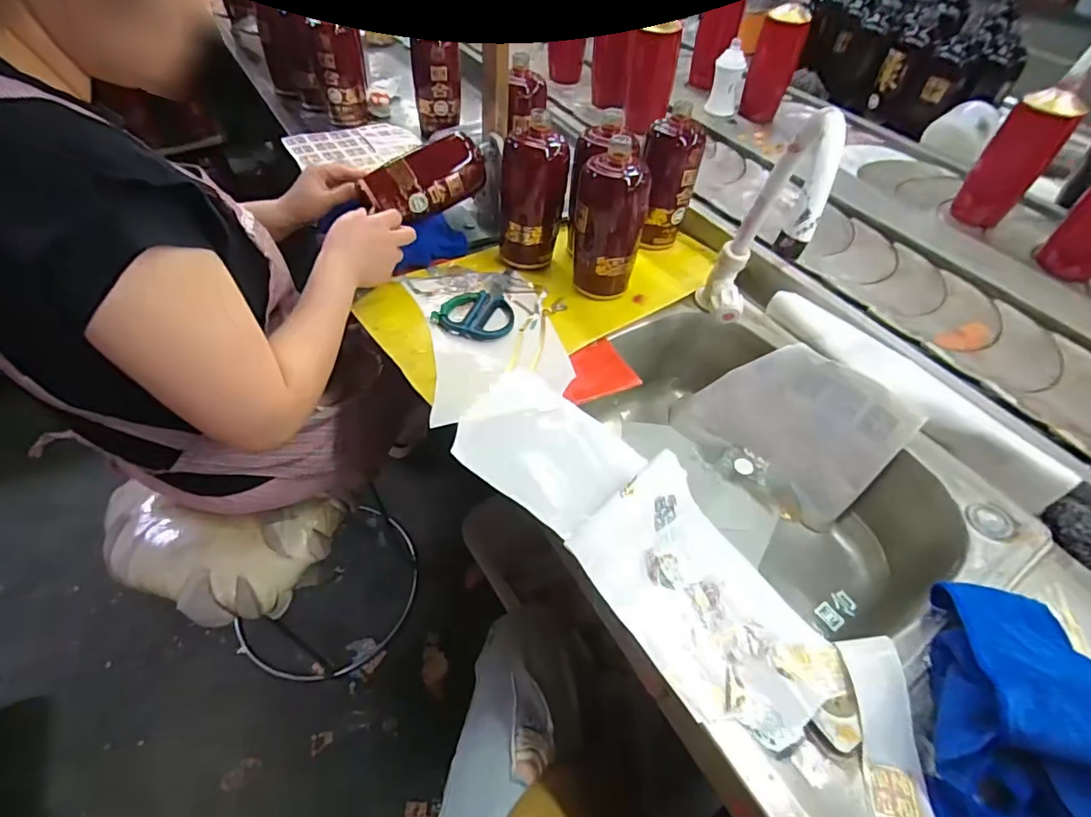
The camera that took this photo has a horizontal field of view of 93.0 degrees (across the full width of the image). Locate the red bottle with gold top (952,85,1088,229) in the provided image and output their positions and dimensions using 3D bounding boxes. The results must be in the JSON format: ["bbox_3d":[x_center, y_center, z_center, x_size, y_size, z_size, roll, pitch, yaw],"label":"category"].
[{"bbox_3d":[0.686,-0.365,0.763,0.080,0.187,0.059,35,58,23],"label":"red bottle with gold top"}]

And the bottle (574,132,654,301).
[{"bbox_3d":[0.078,-0.227,0.646,0.069,0.175,0.079,-36,61,-27],"label":"bottle"}]

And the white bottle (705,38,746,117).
[{"bbox_3d":[0.357,-0.642,1.006,0.058,0.118,0.070,18,53,11],"label":"white bottle"}]

